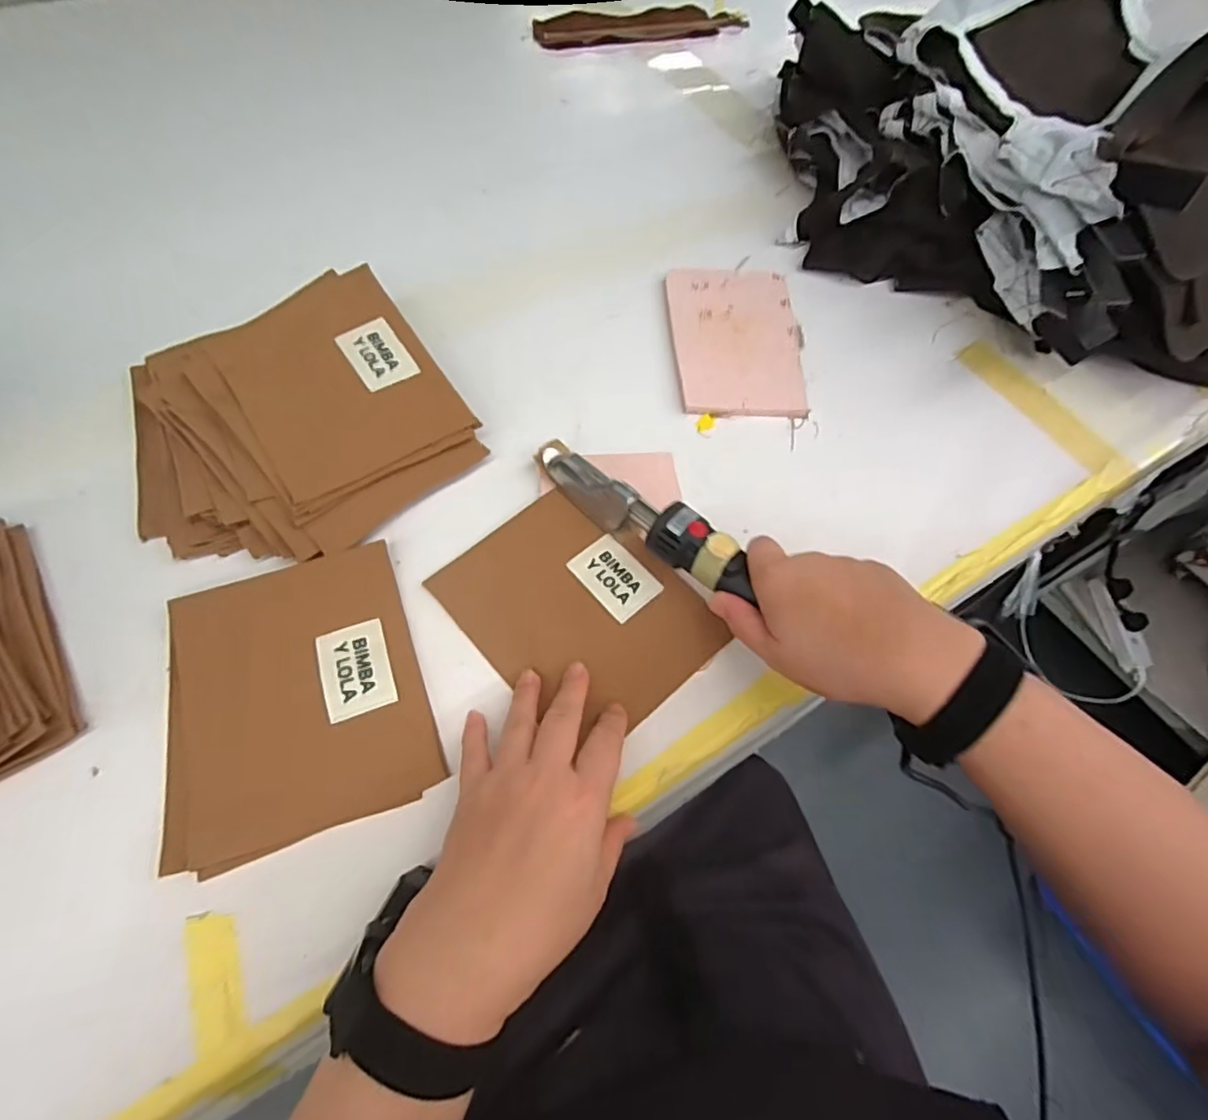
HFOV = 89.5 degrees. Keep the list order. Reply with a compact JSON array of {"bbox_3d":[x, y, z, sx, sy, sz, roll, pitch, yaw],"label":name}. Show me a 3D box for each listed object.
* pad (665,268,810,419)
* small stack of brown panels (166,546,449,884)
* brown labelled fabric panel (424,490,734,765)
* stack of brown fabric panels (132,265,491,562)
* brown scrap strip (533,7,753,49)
[{"bbox_3d":[0.118,-0.201,0.552,0.112,0.008,0.183,1,61,-3],"label":"pad"},{"bbox_3d":[-0.191,0.080,0.373,0.149,0.011,0.168,-17,64,-13],"label":"small stack of brown panels"},{"bbox_3d":[-0.017,0.032,0.414,0.130,0.010,0.167,-40,71,-22],"label":"brown labelled fabric panel"},{"bbox_3d":[-0.237,-0.108,0.453,0.229,0.049,0.229,-33,68,-20],"label":"stack of brown fabric panels"},{"bbox_3d":[0.054,-0.752,0.857,0.304,0.014,0.109,-24,65,-16],"label":"brown scrap strip"}]

